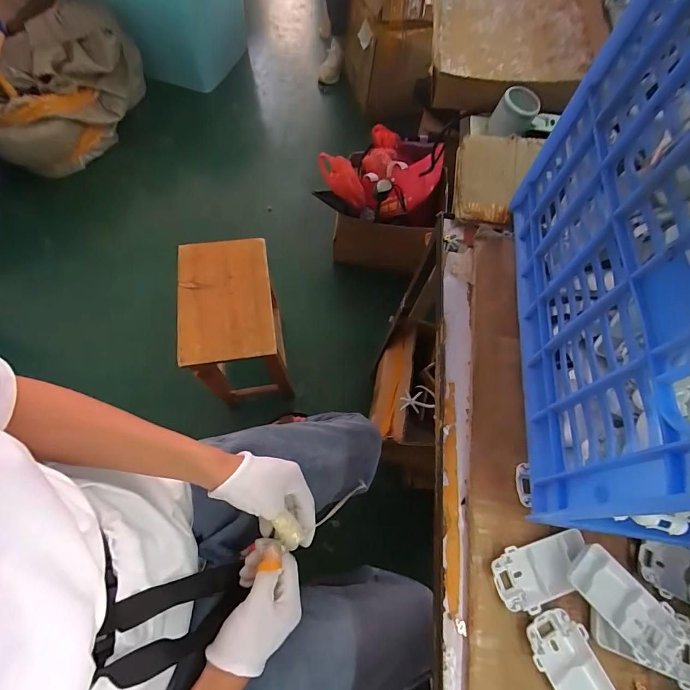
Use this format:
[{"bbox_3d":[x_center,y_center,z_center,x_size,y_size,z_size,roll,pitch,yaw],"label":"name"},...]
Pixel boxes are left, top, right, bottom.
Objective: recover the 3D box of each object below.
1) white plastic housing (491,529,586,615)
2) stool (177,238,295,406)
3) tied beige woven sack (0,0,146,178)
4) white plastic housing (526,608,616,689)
[{"bbox_3d":[0.185,0.212,0.340,0.091,0.017,0.050,-11,64,-7],"label":"white plastic housing"},{"bbox_3d":[-0.274,-0.027,0.968,0.235,0.314,0.365,-7,67,-7],"label":"stool"},{"bbox_3d":[-1.025,-0.939,1.336,0.567,0.319,0.507,-25,71,-14],"label":"tied beige woven sack"},{"bbox_3d":[0.196,0.284,0.309,0.051,0.014,0.095,-19,65,-11],"label":"white plastic housing"}]

